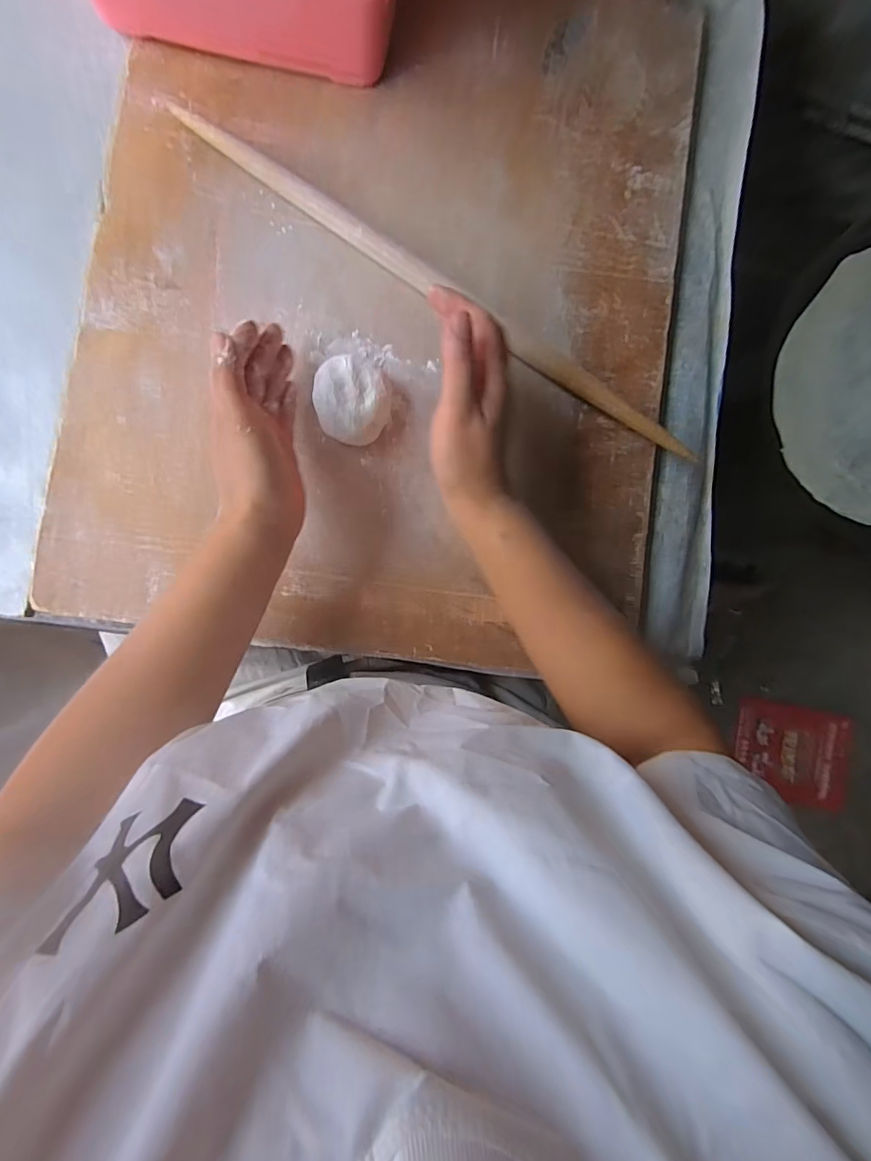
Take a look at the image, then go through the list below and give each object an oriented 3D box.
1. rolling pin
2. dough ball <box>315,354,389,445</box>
[{"bbox_3d":[0.009,-0.227,0.390,0.472,0.021,0.022,32,85,-4],"label":"rolling pin"},{"bbox_3d":[-0.063,-0.135,0.374,0.054,0.027,0.059,0,87,-6],"label":"dough ball"}]

